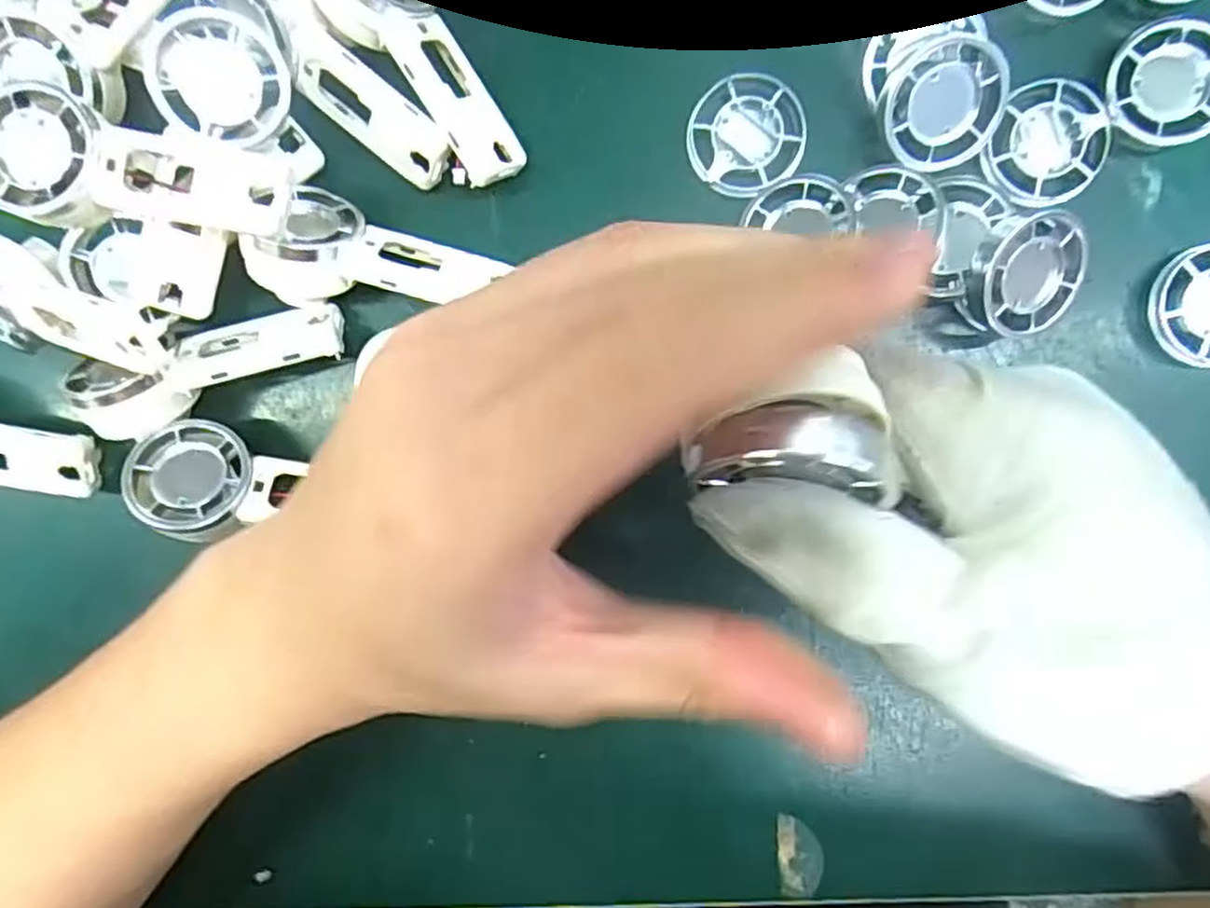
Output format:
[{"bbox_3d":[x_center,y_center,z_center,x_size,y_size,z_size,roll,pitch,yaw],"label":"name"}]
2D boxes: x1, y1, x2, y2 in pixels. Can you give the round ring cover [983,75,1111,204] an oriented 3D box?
[{"bbox_3d":[0.143,-0.101,0.241,0.039,0.005,0.038,0,96,3],"label":"round ring cover"}]

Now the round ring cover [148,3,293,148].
[{"bbox_3d":[-0.118,-0.115,0.228,0.037,0.004,0.037,-9,114,-20],"label":"round ring cover"}]

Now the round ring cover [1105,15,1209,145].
[{"bbox_3d":[0.179,-0.118,0.236,0.036,0.010,0.037,0,96,3],"label":"round ring cover"}]

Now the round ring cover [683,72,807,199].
[{"bbox_3d":[0.047,-0.107,0.250,0.038,0.007,0.038,0,96,3],"label":"round ring cover"}]

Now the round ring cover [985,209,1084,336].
[{"bbox_3d":[0.131,-0.054,0.229,0.035,0.005,0.036,-16,115,-14],"label":"round ring cover"}]

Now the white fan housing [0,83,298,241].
[{"bbox_3d":[-0.143,-0.086,0.228,0.086,0.013,0.036,5,96,-17],"label":"white fan housing"}]

